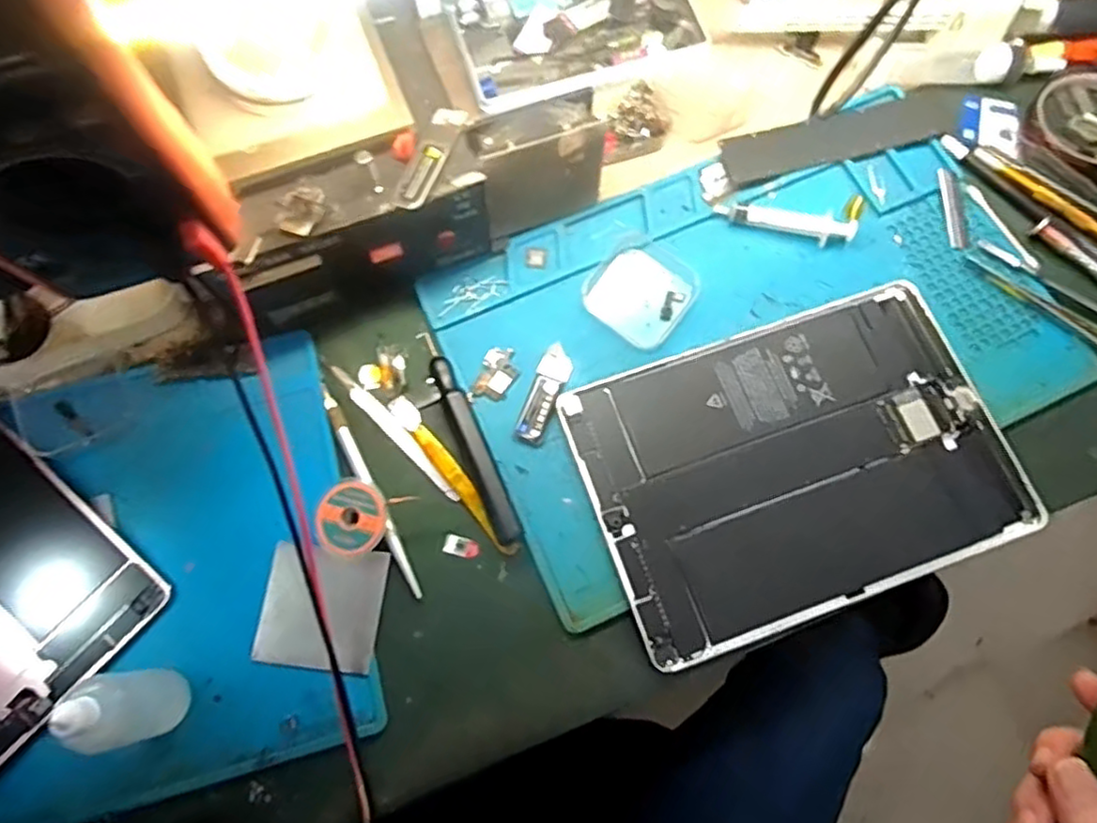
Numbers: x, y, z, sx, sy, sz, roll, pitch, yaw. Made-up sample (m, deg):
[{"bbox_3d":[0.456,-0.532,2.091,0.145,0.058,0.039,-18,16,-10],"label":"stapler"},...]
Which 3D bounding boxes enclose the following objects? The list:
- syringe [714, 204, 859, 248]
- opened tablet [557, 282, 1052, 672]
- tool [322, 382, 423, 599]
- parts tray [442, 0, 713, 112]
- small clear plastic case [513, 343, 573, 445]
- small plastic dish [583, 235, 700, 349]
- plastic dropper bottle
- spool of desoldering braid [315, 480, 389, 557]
[{"bbox_3d":[0.159,-0.128,0.454,0.091,0.011,0.018,10,75,4],"label":"syringe"},{"bbox_3d":[0.152,0.029,0.410,0.251,0.008,0.171,-19,75,-4],"label":"opened tablet"},{"bbox_3d":[-0.109,0.046,0.407,0.010,0.012,0.143,-29,75,-6],"label":"tool"},{"bbox_3d":[0.019,-0.295,0.503,0.176,0.028,0.111,-20,75,-4],"label":"parts tray"},{"bbox_3d":[-0.003,-0.011,0.426,0.021,0.004,0.067,21,76,7],"label":"small clear plastic case"},{"bbox_3d":[0.062,-0.082,0.440,0.065,0.014,0.069,36,78,11],"label":"small plastic dish"},{"bbox_3d":[-0.209,0.147,0.338,0.027,0.080,0.034,-15,74,-3],"label":"plastic dropper bottle"},{"bbox_3d":[-0.115,0.063,0.398,0.041,0.015,0.043,0,74,1],"label":"spool of desoldering braid"}]

